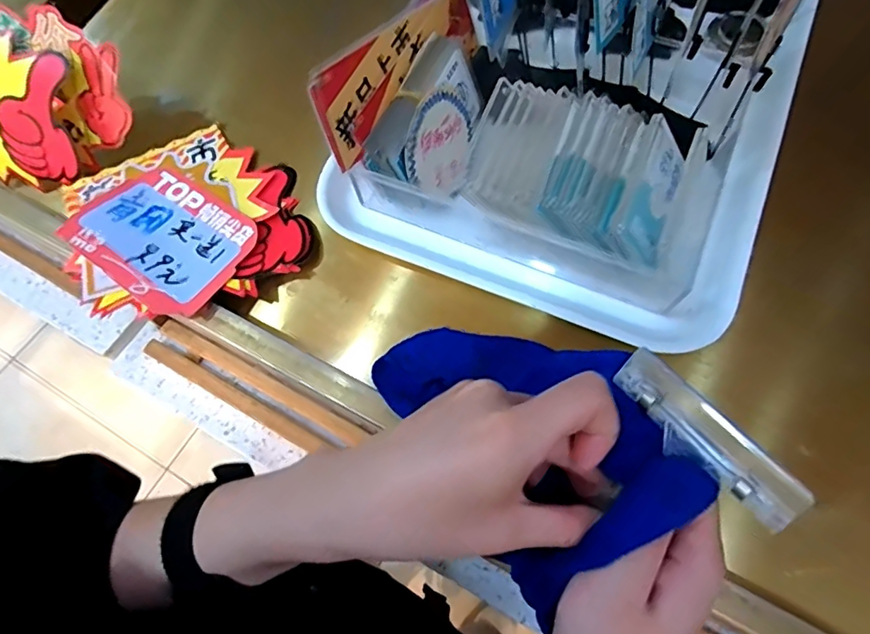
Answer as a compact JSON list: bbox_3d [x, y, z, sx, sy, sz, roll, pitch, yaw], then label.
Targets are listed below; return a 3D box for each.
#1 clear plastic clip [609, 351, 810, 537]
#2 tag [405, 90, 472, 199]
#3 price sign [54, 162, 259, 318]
[{"bbox_3d":[0.106,0.046,0.209,0.026,0.011,0.079,-31,53,-12],"label":"clear plastic clip"},{"bbox_3d":[0.004,-0.116,0.357,0.004,0.066,0.065,18,108,34],"label":"tag"},{"bbox_3d":[-0.197,-0.060,0.384,0.127,0.008,0.093,34,65,15],"label":"price sign"}]

